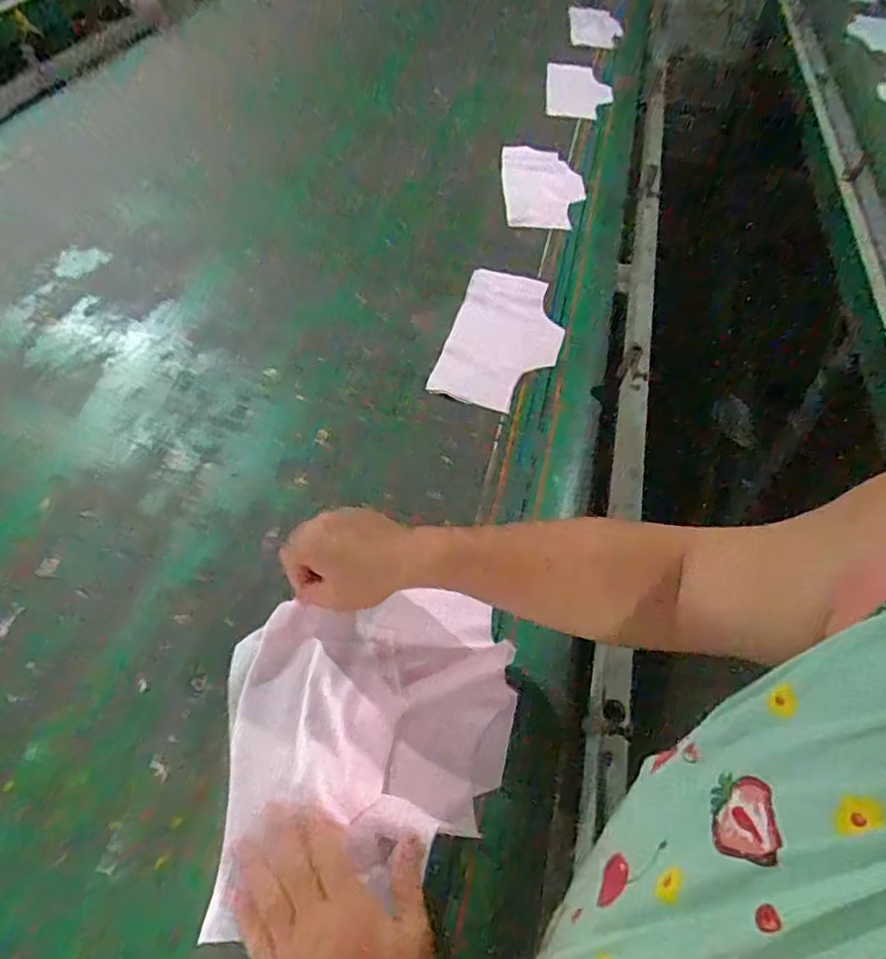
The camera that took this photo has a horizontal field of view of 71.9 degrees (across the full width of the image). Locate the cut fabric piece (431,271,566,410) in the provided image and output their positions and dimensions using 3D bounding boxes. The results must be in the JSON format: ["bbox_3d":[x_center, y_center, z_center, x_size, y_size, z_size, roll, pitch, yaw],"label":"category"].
[{"bbox_3d":[0.091,-0.206,0.875,0.151,0.025,0.273,22,60,-4],"label":"cut fabric piece"}]

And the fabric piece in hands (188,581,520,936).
[{"bbox_3d":[-0.060,0.217,0.538,0.250,0.019,0.241,-4,52,-6],"label":"fabric piece in hands"}]

